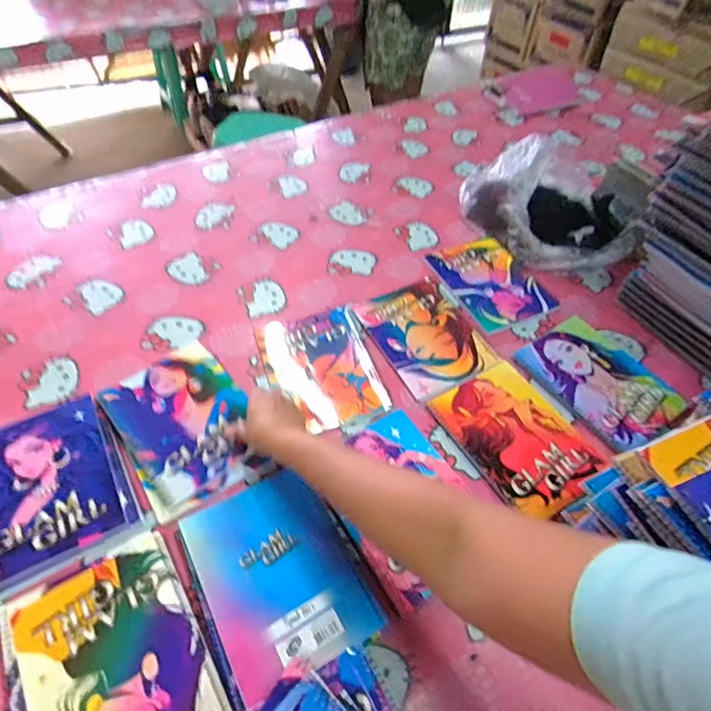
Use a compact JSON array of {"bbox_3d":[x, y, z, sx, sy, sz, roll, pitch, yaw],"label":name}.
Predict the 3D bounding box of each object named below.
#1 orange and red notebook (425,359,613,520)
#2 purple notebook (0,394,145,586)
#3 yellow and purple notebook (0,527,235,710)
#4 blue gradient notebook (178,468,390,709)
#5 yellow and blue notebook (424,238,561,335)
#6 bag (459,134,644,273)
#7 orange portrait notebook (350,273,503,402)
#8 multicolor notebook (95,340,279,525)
[{"bbox_3d":[0.213,0.101,0.609,0.148,0.010,0.195,-26,57,-21],"label":"orange and red notebook"},{"bbox_3d":[-0.357,0.148,0.545,0.158,0.017,0.191,-26,57,-21],"label":"purple notebook"},{"bbox_3d":[-0.230,0.290,0.435,0.163,0.015,0.205,-27,58,-22],"label":"yellow and purple notebook"},{"bbox_3d":[-0.082,0.224,0.490,0.146,0.010,0.192,-24,57,-20],"label":"blue gradient notebook"},{"bbox_3d":[0.223,-0.129,0.794,0.147,0.016,0.196,-22,56,-18],"label":"yellow and blue notebook"},{"bbox_3d":[0.349,-0.275,0.829,0.272,0.136,0.216,4,52,1],"label":"bag"},{"bbox_3d":[0.106,-0.036,0.713,0.149,0.011,0.204,-21,56,-18],"label":"orange portrait notebook"},{"bbox_3d":[-0.215,0.085,0.593,0.149,0.011,0.218,-29,58,-23],"label":"multicolor notebook"}]

